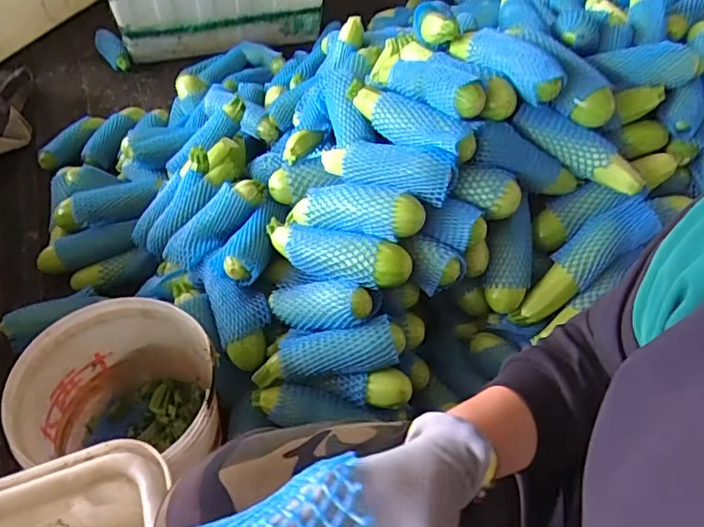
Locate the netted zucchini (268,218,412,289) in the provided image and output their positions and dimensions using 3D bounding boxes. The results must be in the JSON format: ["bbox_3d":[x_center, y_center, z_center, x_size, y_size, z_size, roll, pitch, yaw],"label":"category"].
[{"bbox_3d":[-0.033,-0.018,0.805,0.243,0.061,0.073,15,47,30],"label":"netted zucchini"}]

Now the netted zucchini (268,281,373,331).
[{"bbox_3d":[-0.055,0.061,0.798,0.183,0.055,0.060,-4,39,36],"label":"netted zucchini"}]

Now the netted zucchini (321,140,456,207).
[{"bbox_3d":[0.048,-0.142,0.805,0.208,0.062,0.067,16,48,27],"label":"netted zucchini"}]

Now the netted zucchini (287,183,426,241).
[{"bbox_3d":[-0.004,-0.078,0.792,0.224,0.056,0.061,8,45,29],"label":"netted zucchini"}]

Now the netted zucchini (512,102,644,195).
[{"bbox_3d":[0.357,-0.182,0.851,0.224,0.054,0.070,34,52,2],"label":"netted zucchini"}]

